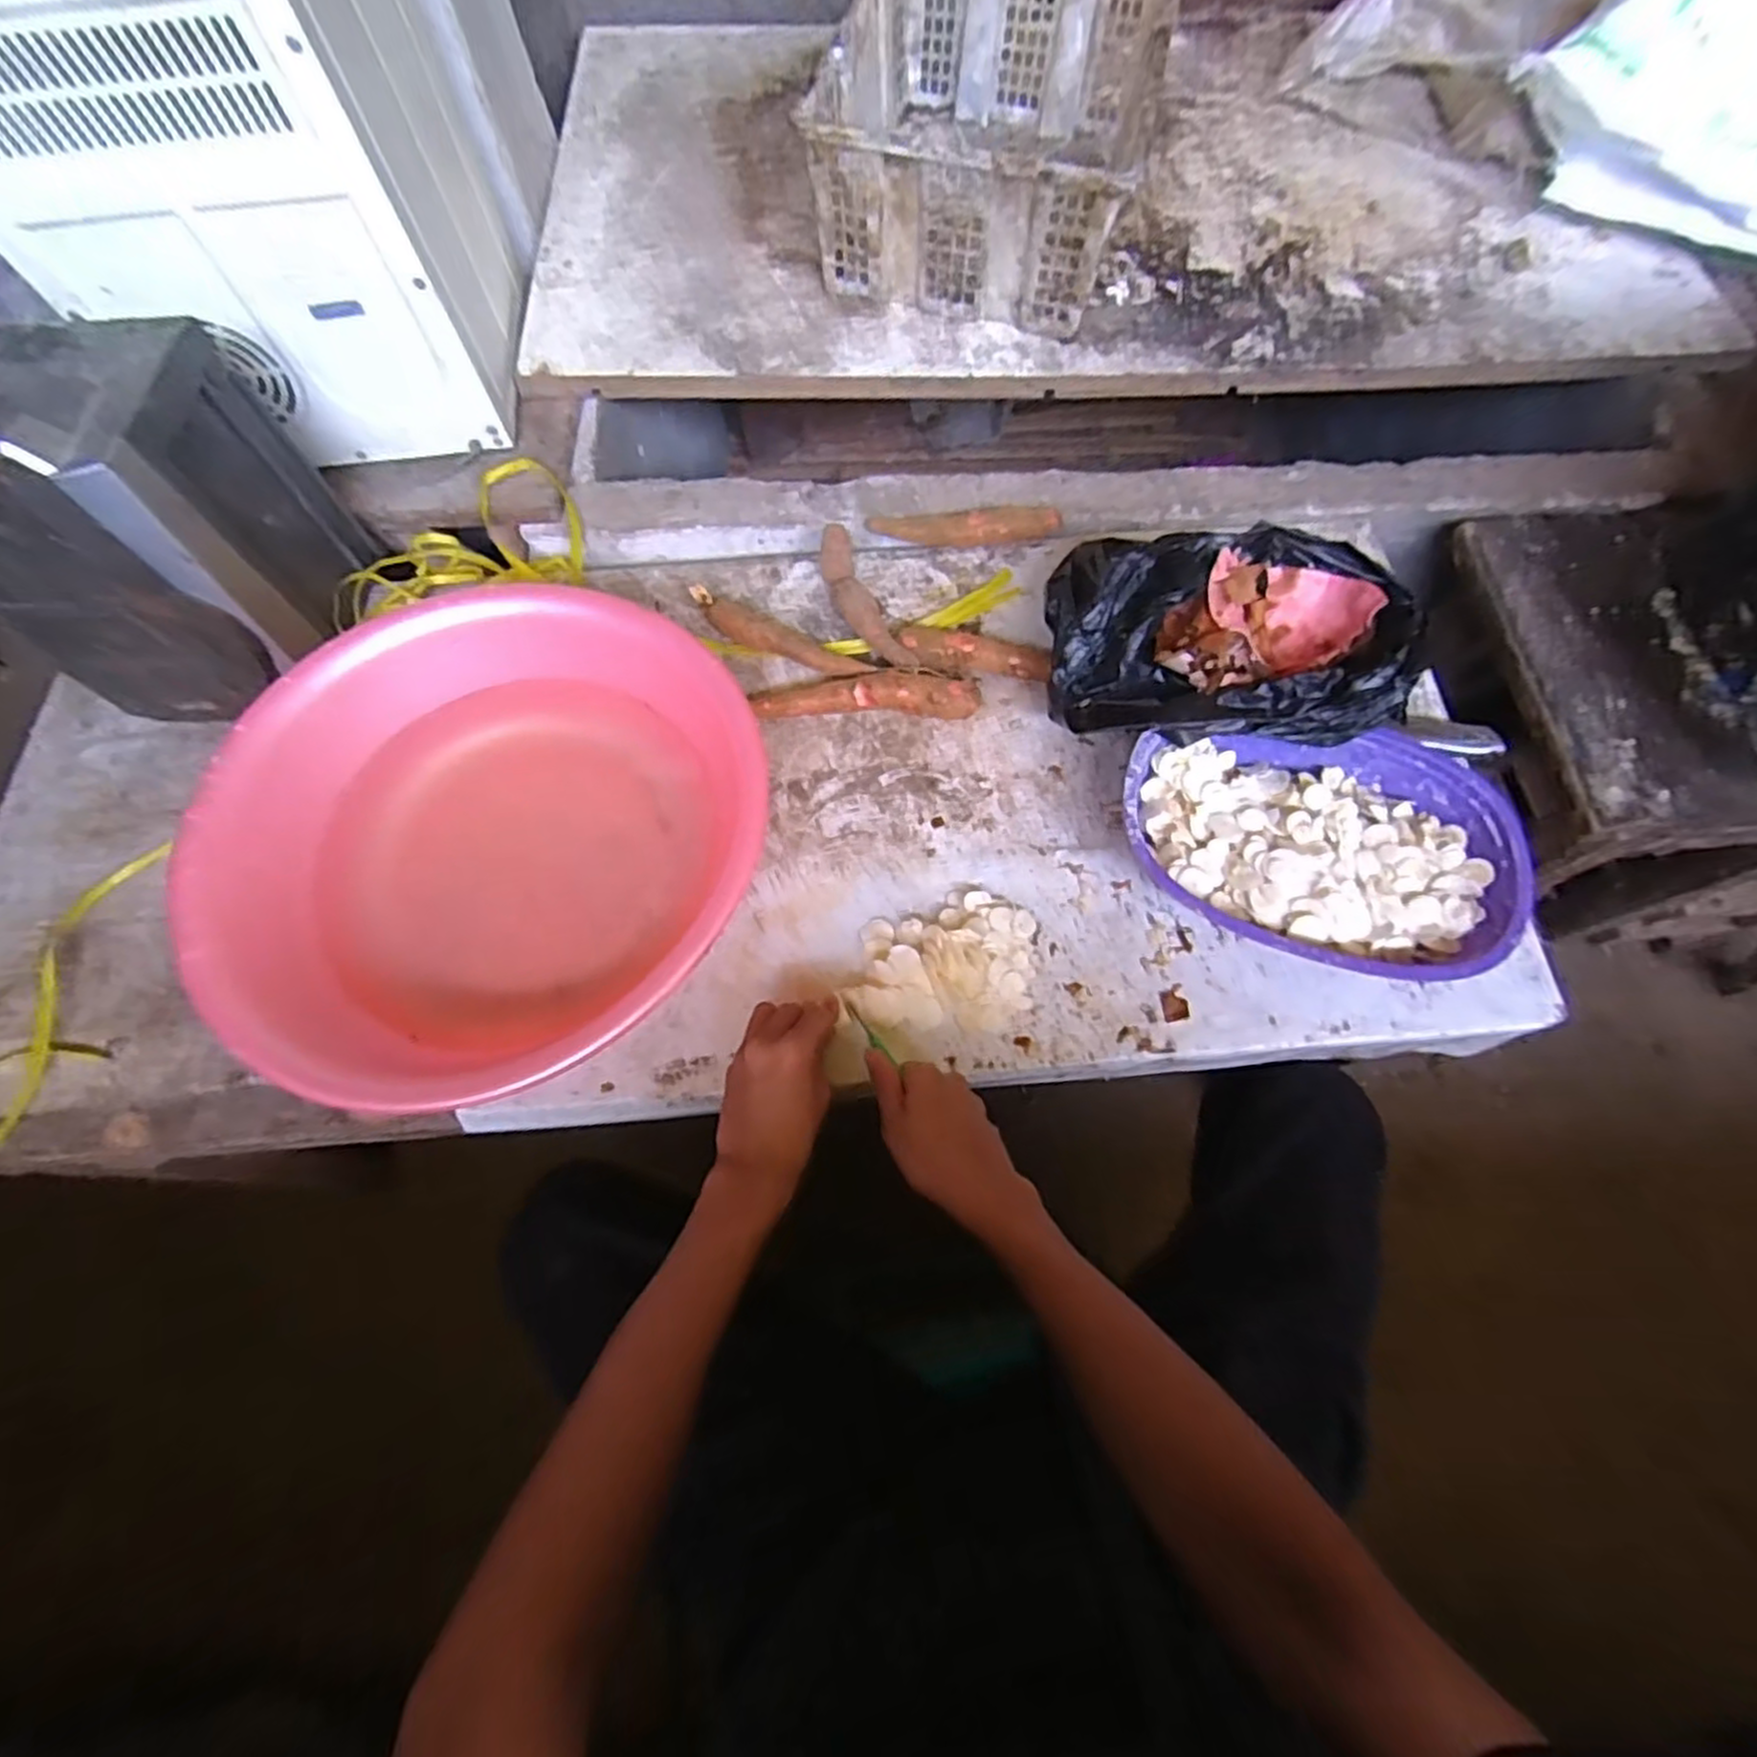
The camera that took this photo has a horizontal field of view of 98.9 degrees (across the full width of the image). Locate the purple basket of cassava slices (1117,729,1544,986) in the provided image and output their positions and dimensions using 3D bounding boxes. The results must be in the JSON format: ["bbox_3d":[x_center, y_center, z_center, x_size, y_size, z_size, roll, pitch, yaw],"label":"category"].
[{"bbox_3d":[0.348,-0.023,0.619,0.302,0.071,0.208,12,67,6],"label":"purple basket of cassava slices"}]

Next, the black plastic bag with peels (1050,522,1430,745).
[{"bbox_3d":[0.287,-0.201,0.656,0.283,0.127,0.201,15,67,7],"label":"black plastic bag with peels"}]

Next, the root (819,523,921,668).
[{"bbox_3d":[-0.015,-0.272,0.743,0.042,0.032,0.187,-25,68,-10],"label":"root"}]

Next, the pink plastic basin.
[{"bbox_3d":[-0.300,-0.032,0.606,0.422,0.111,0.402,-10,66,-4],"label":"pink plastic basin"}]

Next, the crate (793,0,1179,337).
[{"bbox_3d":[0.131,-0.870,0.880,0.333,0.172,0.467,13,67,6],"label":"crate"}]

